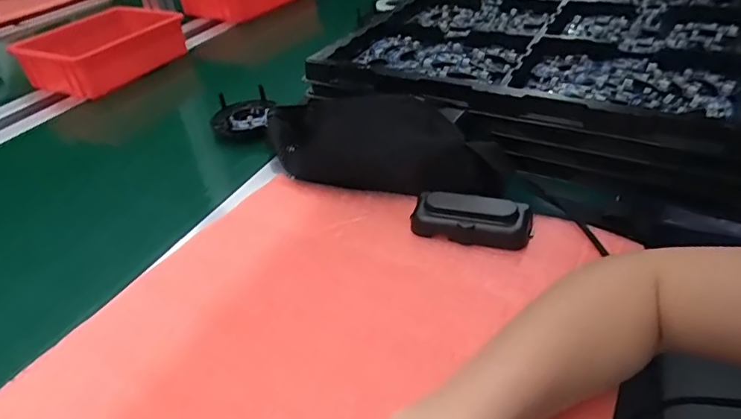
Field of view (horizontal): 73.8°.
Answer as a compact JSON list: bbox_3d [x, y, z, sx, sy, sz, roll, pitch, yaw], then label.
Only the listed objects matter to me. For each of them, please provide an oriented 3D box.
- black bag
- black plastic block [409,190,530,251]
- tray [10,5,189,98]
[{"bbox_3d":[0.015,-0.072,0.535,0.265,0.072,0.089,10,41,19],"label":"black bag"},{"bbox_3d":[0.092,0.009,0.456,0.106,0.032,0.040,8,40,17],"label":"black plastic block"},{"bbox_3d":[-0.465,-0.290,0.873,0.163,0.070,0.232,11,41,20],"label":"tray"}]

